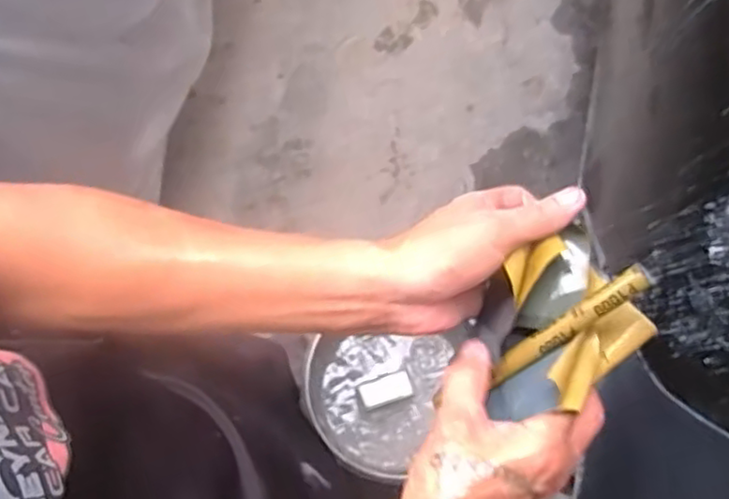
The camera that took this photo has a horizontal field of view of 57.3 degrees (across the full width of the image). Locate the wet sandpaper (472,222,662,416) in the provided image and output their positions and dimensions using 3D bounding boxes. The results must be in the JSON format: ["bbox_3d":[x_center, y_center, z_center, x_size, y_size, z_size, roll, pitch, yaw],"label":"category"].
[{"bbox_3d":[0.112,0.043,0.393,0.104,0.056,0.083,-32,76,-9],"label":"wet sandpaper"}]

